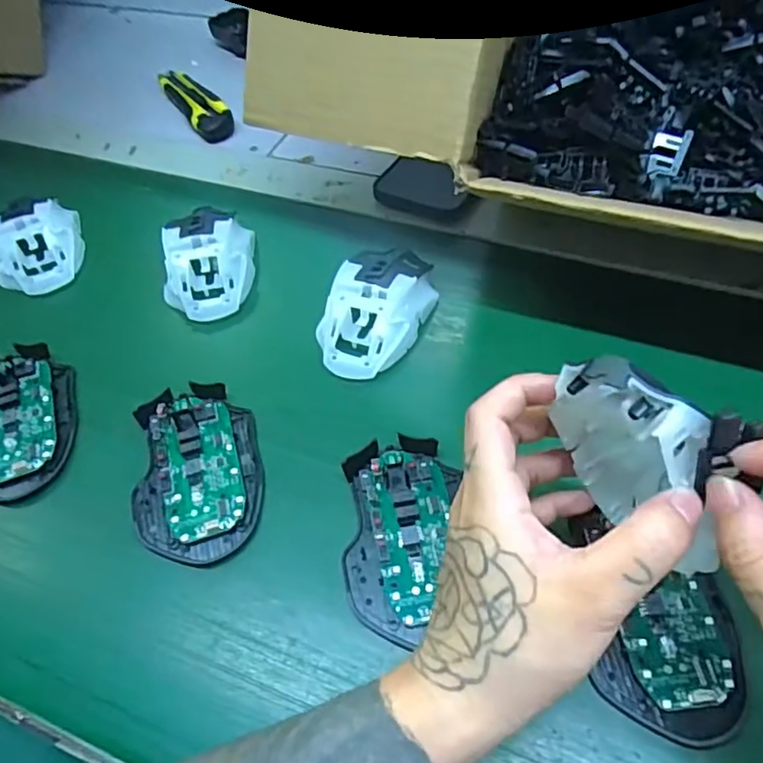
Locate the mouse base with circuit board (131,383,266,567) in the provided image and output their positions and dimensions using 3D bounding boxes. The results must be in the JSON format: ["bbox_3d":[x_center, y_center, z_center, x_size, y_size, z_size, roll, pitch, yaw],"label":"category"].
[{"bbox_3d":[-0.111,0.051,0.365,0.074,0.017,0.113,-8,54,-1],"label":"mouse base with circuit board"}]

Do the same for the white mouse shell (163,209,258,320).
[{"bbox_3d":[-0.132,-0.093,0.459,0.063,0.032,0.096,-4,54,3],"label":"white mouse shell"}]

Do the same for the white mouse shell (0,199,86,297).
[{"bbox_3d":[-0.279,-0.109,0.485,0.064,0.039,0.087,-16,54,-6],"label":"white mouse shell"}]

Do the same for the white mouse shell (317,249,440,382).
[{"bbox_3d":[-0.001,-0.053,0.424,0.059,0.038,0.110,18,57,17],"label":"white mouse shell"}]

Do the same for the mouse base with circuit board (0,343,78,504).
[{"bbox_3d":[-0.239,0.023,0.396,0.070,0.024,0.114,-16,54,-6],"label":"mouse base with circuit board"}]

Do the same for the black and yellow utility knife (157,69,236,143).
[{"bbox_3d":[-0.190,-0.287,0.622,0.039,0.016,0.148,-29,56,-15],"label":"black and yellow utility knife"}]

